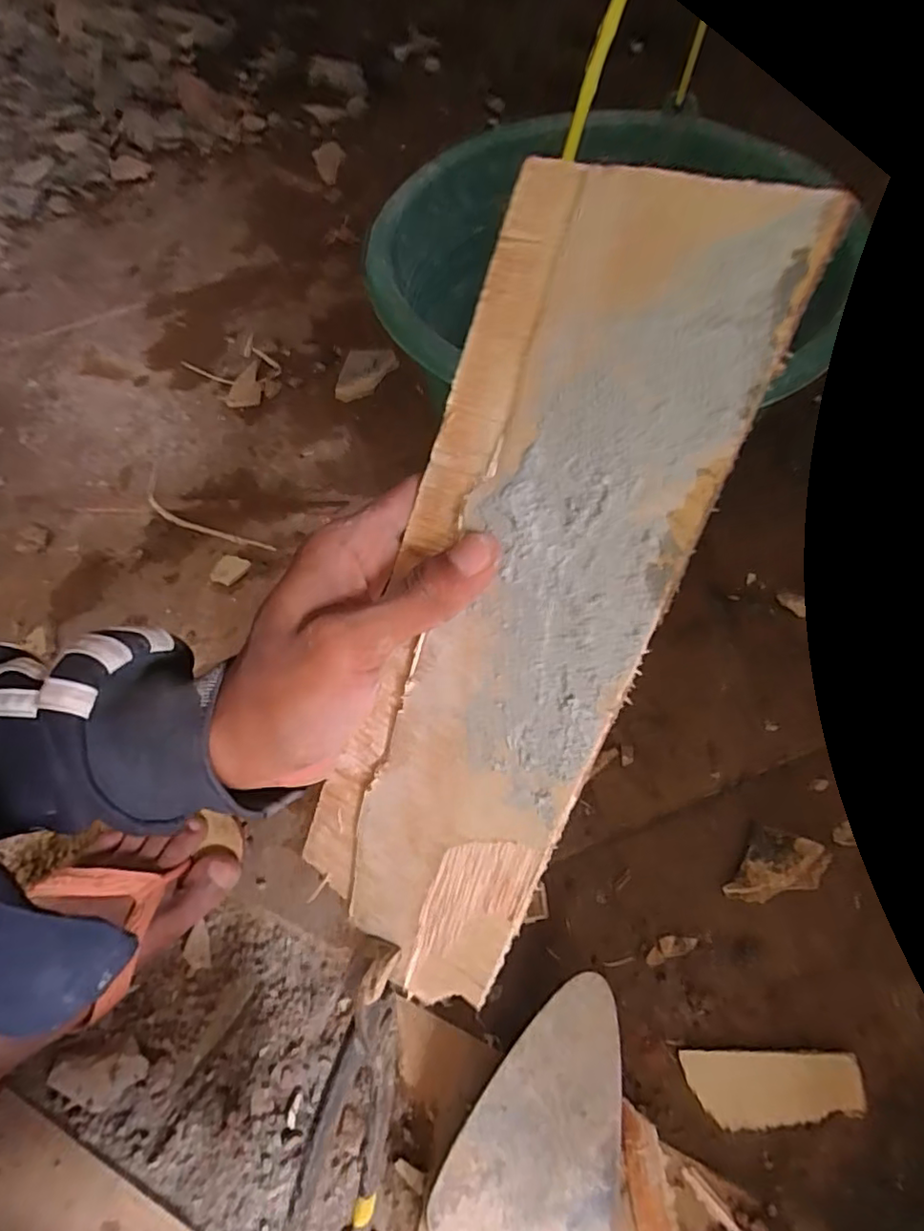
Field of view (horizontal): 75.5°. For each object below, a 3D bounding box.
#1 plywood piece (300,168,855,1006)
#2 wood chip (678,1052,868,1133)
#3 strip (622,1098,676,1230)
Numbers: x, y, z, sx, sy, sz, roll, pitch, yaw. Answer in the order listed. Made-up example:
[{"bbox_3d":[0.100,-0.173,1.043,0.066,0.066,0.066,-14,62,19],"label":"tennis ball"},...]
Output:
[{"bbox_3d":[0.012,0.004,0.190,0.086,0.009,0.254,26,107,21],"label":"plywood piece"},{"bbox_3d":[0.174,0.265,0.333,0.092,0.004,0.034,-5,65,7],"label":"wood chip"},{"bbox_3d":[0.101,0.327,0.305,0.021,0.004,0.118,-7,61,2],"label":"strip"}]

